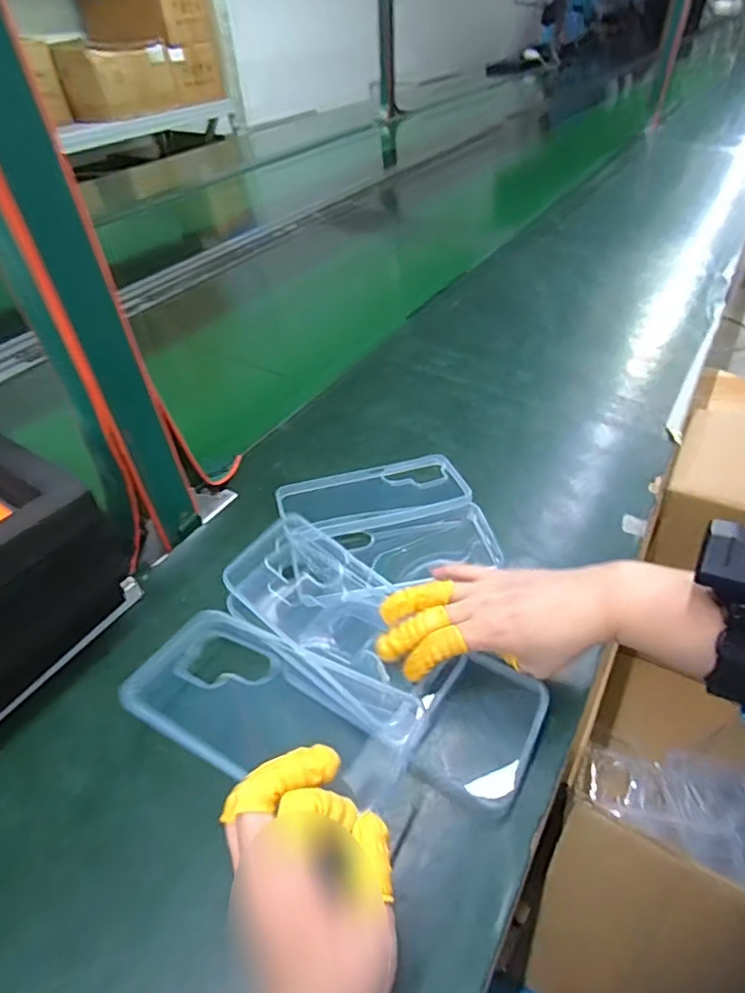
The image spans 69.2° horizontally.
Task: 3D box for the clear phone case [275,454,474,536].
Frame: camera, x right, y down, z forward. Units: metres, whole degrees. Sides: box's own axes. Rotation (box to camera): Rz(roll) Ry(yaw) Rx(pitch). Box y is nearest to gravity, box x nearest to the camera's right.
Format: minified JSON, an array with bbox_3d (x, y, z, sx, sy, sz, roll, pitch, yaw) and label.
[{"bbox_3d":[0.000,-0.002,0.517,0.174,0.011,0.070,-13,54,-5],"label":"clear phone case"}]

